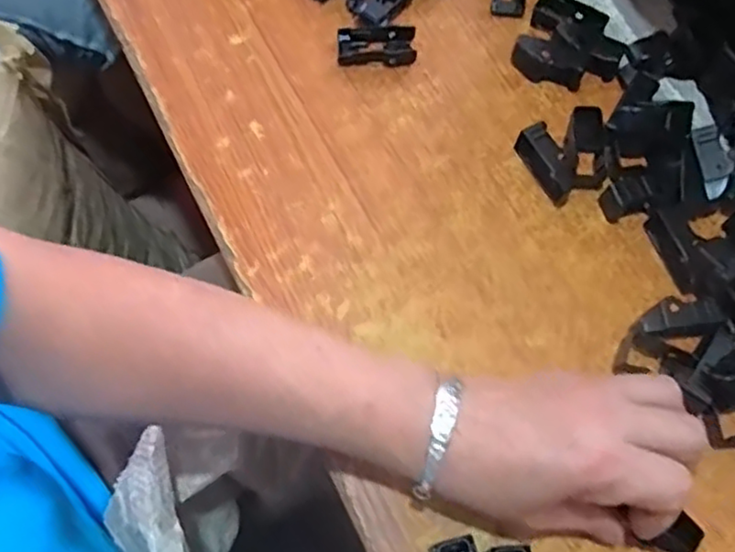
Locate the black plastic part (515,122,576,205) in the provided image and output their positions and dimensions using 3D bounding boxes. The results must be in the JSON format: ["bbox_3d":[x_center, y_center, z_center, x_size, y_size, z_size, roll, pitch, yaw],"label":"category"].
[{"bbox_3d":[0.114,-0.071,0.422,0.020,0.021,0.049,-22,71,-10],"label":"black plastic part"}]

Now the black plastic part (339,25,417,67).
[{"bbox_3d":[0.006,-0.158,0.459,0.053,0.010,0.027,-4,69,-4],"label":"black plastic part"}]

